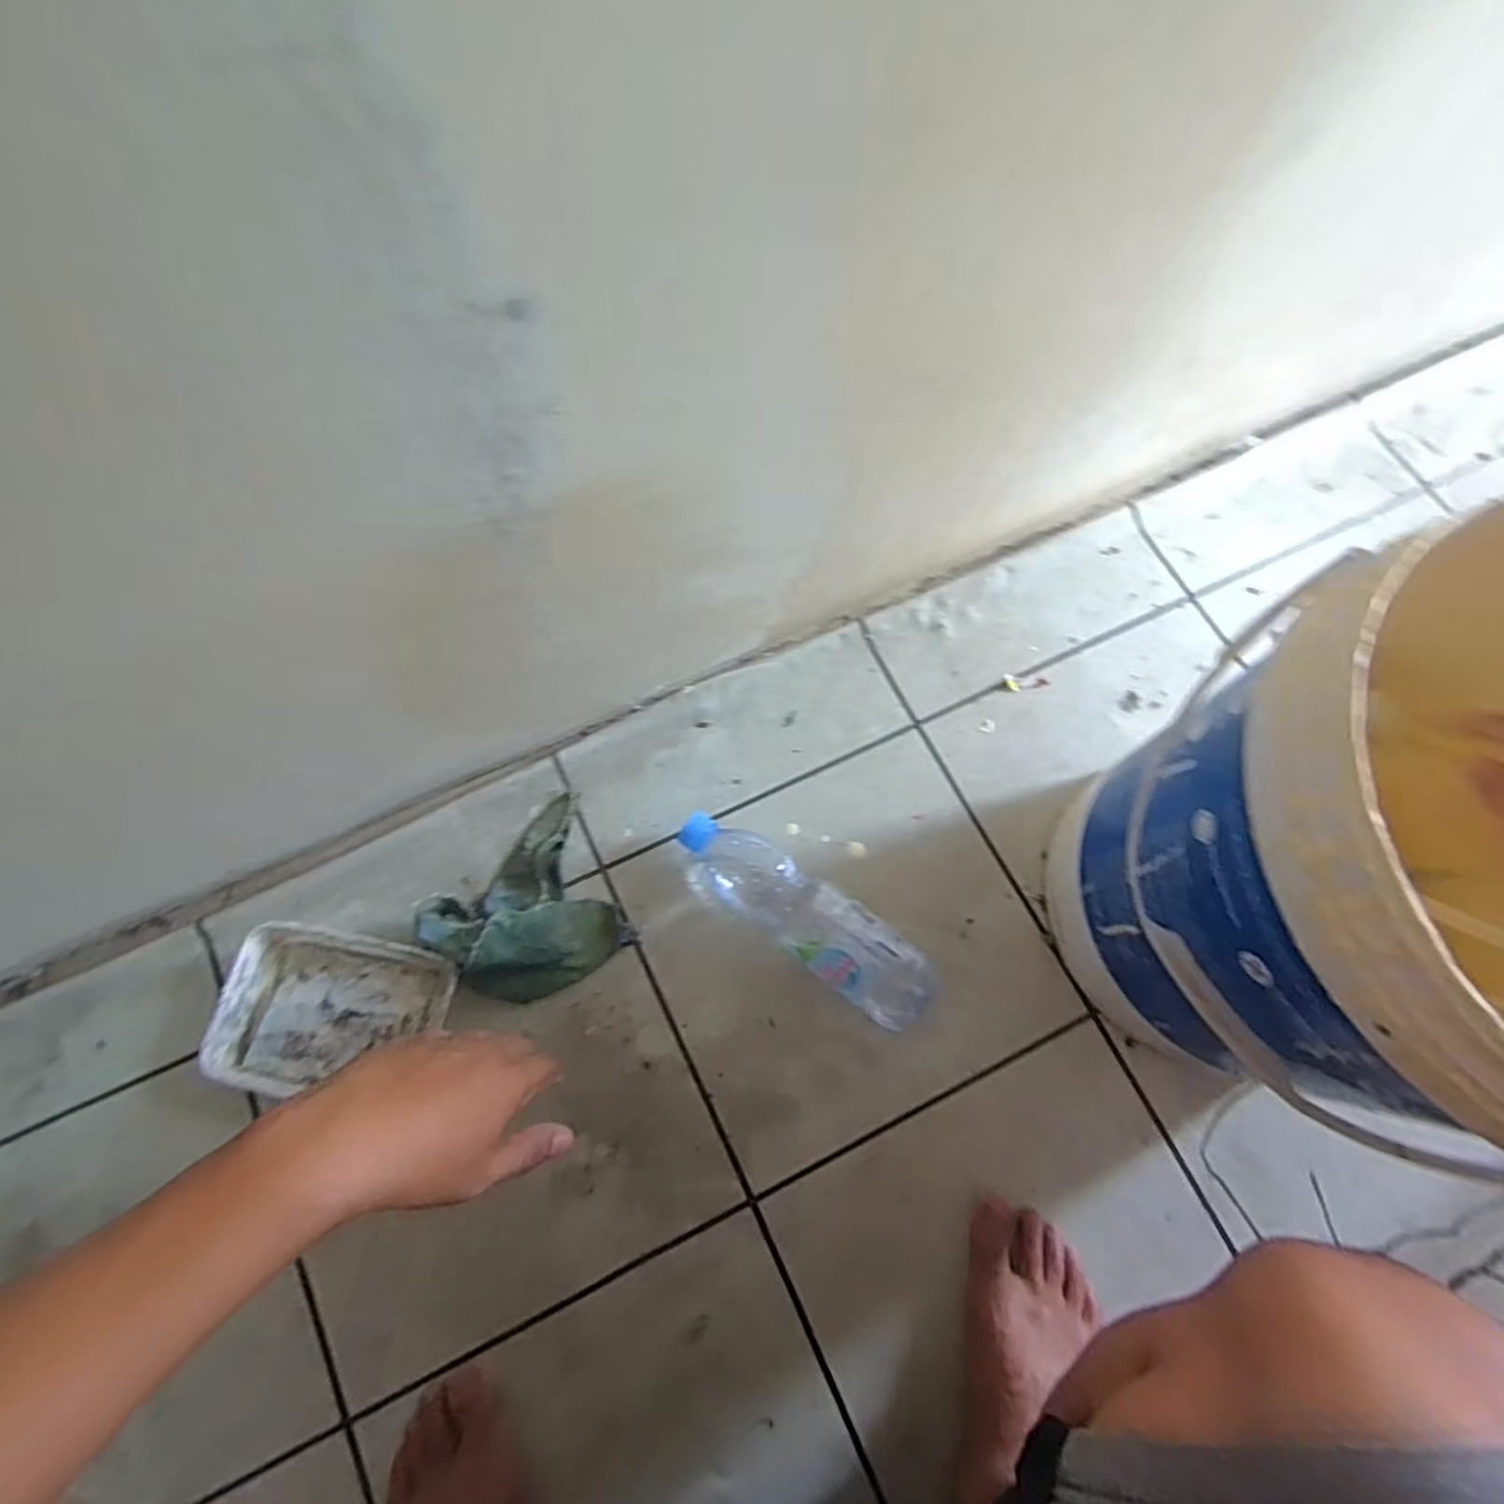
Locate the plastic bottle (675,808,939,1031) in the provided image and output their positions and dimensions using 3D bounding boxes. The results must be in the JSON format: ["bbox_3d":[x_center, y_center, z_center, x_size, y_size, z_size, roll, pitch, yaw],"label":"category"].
[{"bbox_3d":[0.039,0.132,0.608,0.237,0.066,0.067,35,74,10],"label":"plastic bottle"}]

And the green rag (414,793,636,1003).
[{"bbox_3d":[-0.185,0.129,0.612,0.154,0.038,0.139,-35,76,-12],"label":"green rag"}]

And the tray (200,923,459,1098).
[{"bbox_3d":[-0.328,0.208,0.585,0.165,0.034,0.118,12,72,2],"label":"tray"}]

